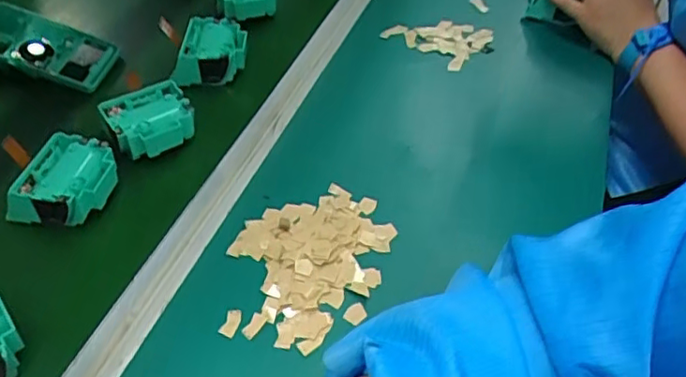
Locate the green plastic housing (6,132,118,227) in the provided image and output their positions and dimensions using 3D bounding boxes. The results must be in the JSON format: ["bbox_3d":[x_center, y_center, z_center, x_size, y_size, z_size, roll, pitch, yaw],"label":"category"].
[{"bbox_3d":[-0.225,-0.004,0.491,0.064,0.039,0.071,11,47,5],"label":"green plastic housing"}]

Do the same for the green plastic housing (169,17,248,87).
[{"bbox_3d":[-0.133,-0.139,0.604,0.069,0.035,0.067,0,47,-6],"label":"green plastic housing"}]

